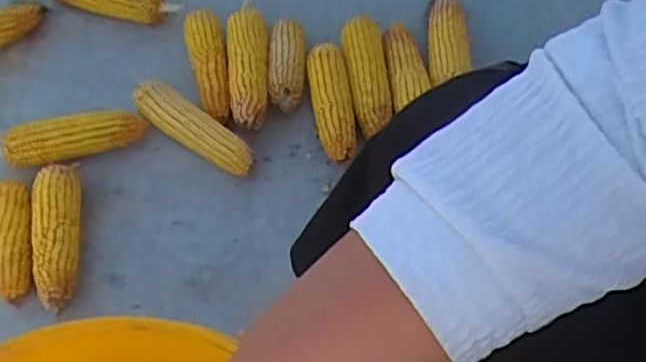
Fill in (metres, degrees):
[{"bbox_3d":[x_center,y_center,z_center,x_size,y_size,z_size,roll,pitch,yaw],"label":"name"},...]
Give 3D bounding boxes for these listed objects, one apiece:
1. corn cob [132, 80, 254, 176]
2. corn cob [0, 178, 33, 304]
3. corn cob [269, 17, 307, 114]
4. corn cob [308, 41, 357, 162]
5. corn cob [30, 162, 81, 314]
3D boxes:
[{"bbox_3d":[-0.157,-0.062,0.854,0.174,0.052,0.048,30,63,15],"label":"corn cob"},{"bbox_3d":[-0.349,0.068,0.782,0.053,0.050,0.136,-14,61,-9],"label":"corn cob"},{"bbox_3d":[-0.045,-0.146,0.880,0.046,0.035,0.123,1,60,-1],"label":"corn cob"},{"bbox_3d":[0.010,-0.096,0.852,0.046,0.039,0.155,-8,60,-6],"label":"corn cob"},{"bbox_3d":[-0.300,0.056,0.784,0.049,0.054,0.188,-9,61,-7],"label":"corn cob"}]

